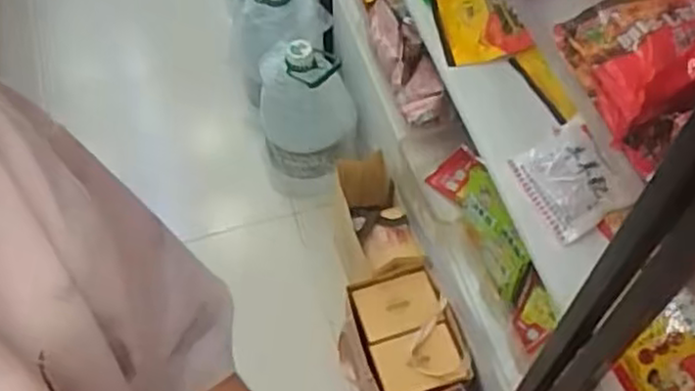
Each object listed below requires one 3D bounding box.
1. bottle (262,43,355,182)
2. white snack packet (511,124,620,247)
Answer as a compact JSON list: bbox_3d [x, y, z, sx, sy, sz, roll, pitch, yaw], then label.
[{"bbox_3d":[-0.100,-0.207,1.843,0.231,0.320,0.215,-2,57,-2],"label":"bottle"},{"bbox_3d":[0.326,-0.021,1.064,0.111,0.063,0.158,-18,59,-13],"label":"white snack packet"}]

